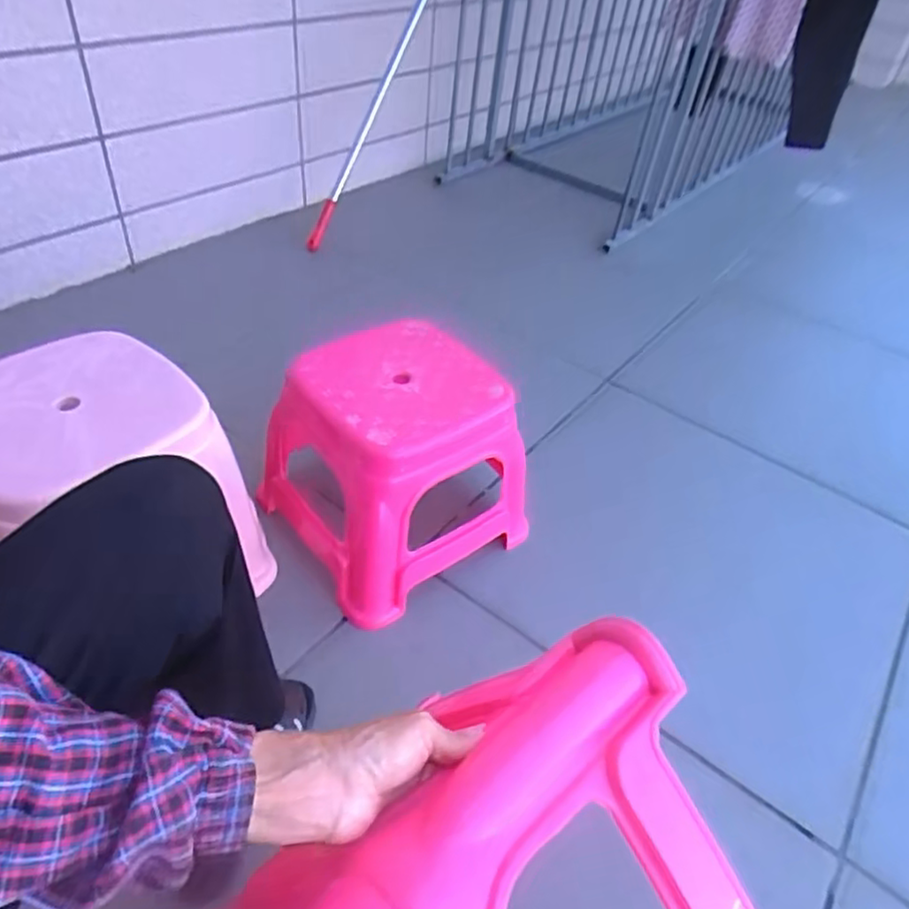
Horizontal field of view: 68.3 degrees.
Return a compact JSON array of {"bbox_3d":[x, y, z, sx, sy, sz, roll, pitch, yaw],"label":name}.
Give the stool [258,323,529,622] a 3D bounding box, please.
[{"bbox_3d":[-0.078,0.010,0.907,0.274,0.250,0.265,-26,52,-30],"label":"stool"}]

